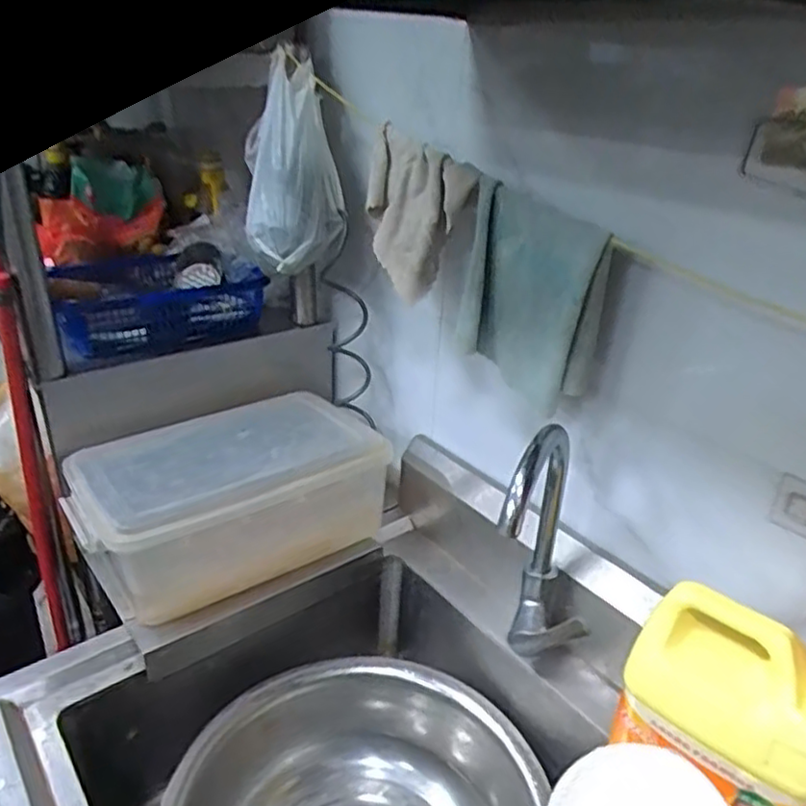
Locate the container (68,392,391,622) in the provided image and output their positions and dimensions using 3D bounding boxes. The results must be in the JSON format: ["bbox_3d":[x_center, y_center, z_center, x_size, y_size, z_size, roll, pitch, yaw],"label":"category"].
[{"bbox_3d":[-0.265,0.136,1.053,0.445,0.156,0.274,-16,33,-33],"label":"container"}]

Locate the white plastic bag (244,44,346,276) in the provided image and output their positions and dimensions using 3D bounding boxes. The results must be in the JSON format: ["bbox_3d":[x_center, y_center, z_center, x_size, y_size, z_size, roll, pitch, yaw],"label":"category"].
[{"bbox_3d":[-0.162,-0.360,1.018,0.140,0.311,0.107,-2,4,-10],"label":"white plastic bag"}]

